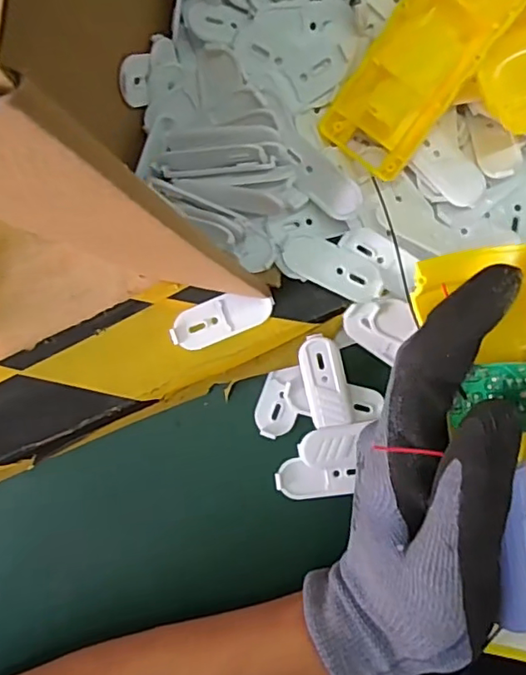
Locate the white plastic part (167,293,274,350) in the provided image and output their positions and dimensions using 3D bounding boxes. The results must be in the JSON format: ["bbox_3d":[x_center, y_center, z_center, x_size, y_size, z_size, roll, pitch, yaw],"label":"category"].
[{"bbox_3d":[-0.020,-0.009,0.267,0.049,0.004,0.020,-23,85,4],"label":"white plastic part"}]

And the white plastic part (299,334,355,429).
[{"bbox_3d":[0.030,0.021,0.270,0.020,0.007,0.044,-12,86,5],"label":"white plastic part"}]

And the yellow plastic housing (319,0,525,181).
[{"bbox_3d":[0.086,-0.139,0.227,0.044,0.018,0.158,43,109,6],"label":"yellow plastic housing"}]

